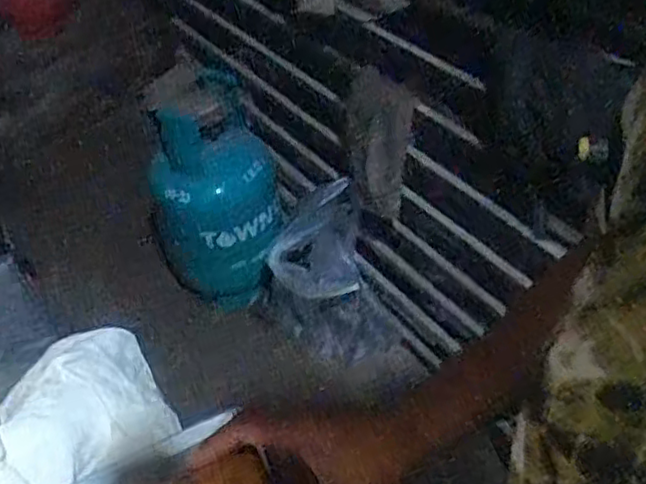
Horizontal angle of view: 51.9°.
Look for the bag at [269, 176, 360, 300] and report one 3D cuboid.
[{"bbox_3d":[-0.019,0.012,1.341,0.186,0.233,0.142,-9,45,-3],"label":"bag"}]

